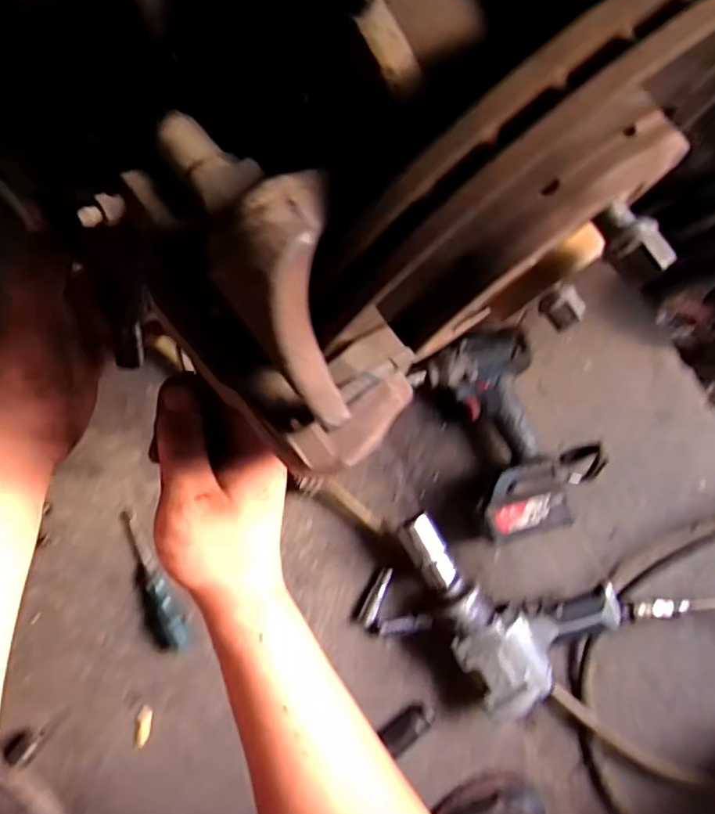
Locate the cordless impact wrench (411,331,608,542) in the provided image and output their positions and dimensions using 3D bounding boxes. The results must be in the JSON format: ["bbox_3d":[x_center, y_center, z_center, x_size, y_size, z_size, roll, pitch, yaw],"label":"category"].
[{"bbox_3d":[0.180,0.028,0.686,0.182,0.065,0.224,-26,87,-5],"label":"cordless impact wrench"}]

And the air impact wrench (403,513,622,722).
[{"bbox_3d":[0.170,0.203,0.675,0.202,0.084,0.247,-31,87,-5],"label":"air impact wrench"}]

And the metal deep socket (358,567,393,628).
[{"bbox_3d":[0.022,0.217,0.679,0.015,0.019,0.069,26,84,0],"label":"metal deep socket"}]

